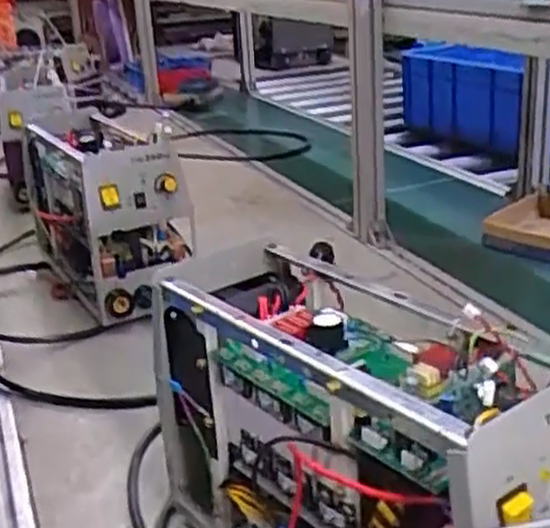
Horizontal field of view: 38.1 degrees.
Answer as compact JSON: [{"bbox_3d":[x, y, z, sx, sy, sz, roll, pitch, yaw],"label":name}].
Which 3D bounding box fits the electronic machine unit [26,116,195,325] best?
[{"bbox_3d":[-0.265,-0.082,1.235,0.147,0.230,0.378,-17,24,-27],"label":"electronic machine unit"}]

